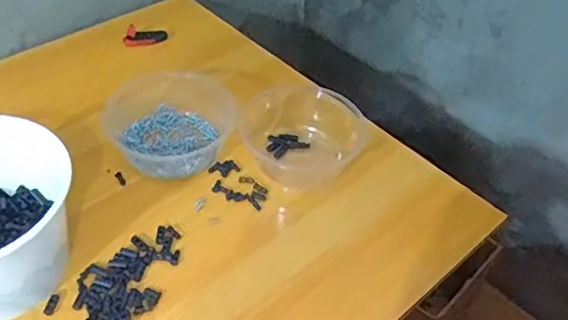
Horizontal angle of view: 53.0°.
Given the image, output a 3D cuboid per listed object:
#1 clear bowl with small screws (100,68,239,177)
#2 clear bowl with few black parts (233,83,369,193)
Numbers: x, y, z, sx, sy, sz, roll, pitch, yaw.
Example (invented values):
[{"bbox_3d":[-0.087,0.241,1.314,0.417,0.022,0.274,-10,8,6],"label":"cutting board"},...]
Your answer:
[{"bbox_3d":[-0.131,-0.048,0.646,0.130,0.059,0.128,3,45,-3],"label":"clear bowl with small screws"},{"bbox_3d":[0.024,-0.027,0.650,0.136,0.048,0.132,29,49,21],"label":"clear bowl with few black parts"}]

